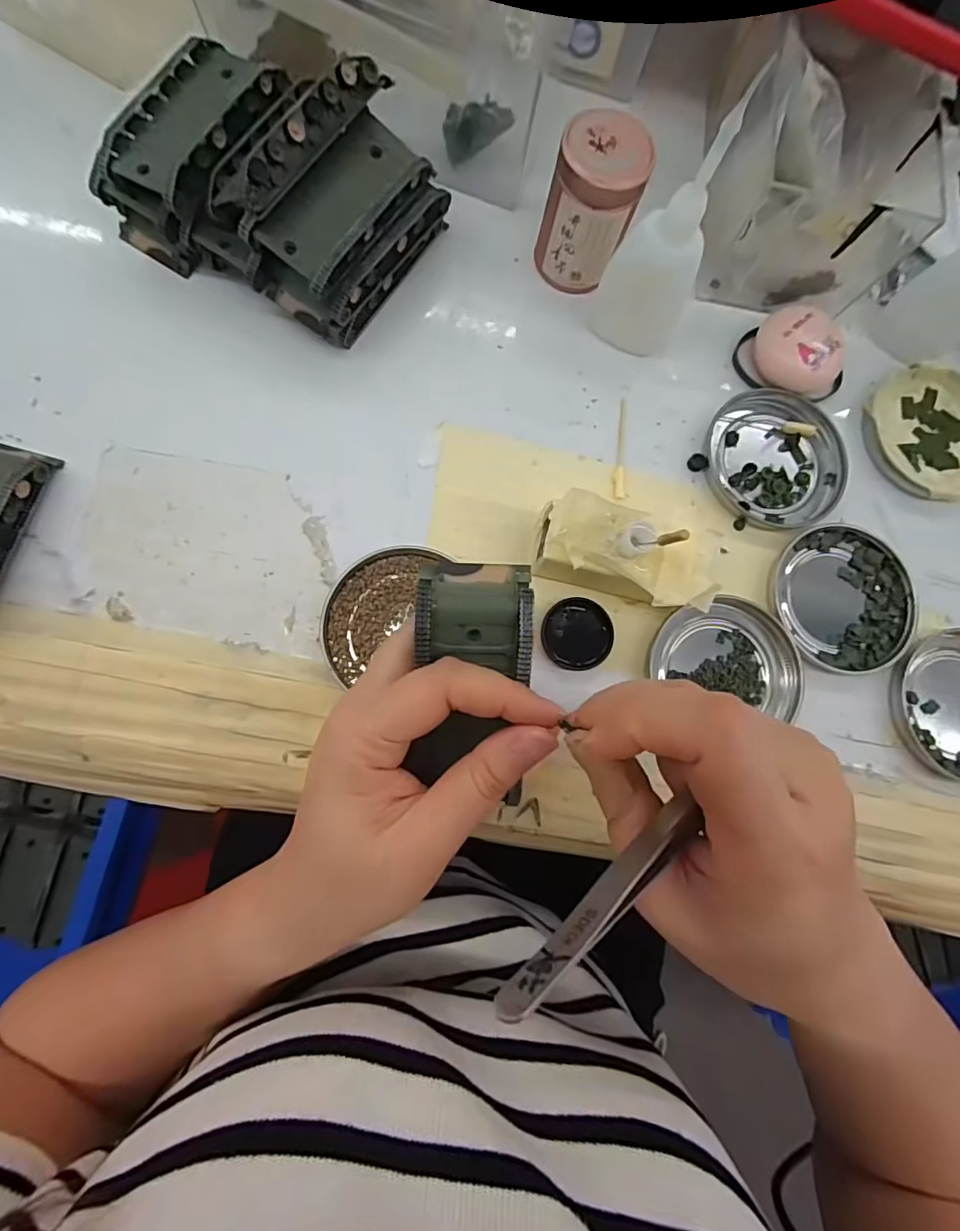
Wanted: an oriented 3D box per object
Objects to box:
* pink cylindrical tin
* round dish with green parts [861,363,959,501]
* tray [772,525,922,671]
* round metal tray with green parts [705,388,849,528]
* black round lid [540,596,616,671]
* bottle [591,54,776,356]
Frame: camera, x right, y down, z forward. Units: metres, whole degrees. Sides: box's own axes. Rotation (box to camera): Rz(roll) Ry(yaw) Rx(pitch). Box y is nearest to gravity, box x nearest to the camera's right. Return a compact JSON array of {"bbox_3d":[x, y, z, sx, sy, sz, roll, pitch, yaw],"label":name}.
[{"bbox_3d":[0.056,-0.208,0.268,0.044,0.074,0.038,19,79,-3],"label":"pink cylindrical tin"},{"bbox_3d":[0.264,-0.108,0.306,0.076,0.015,0.078,1,80,-6],"label":"round dish with green parts"},{"bbox_3d":[0.195,-0.010,0.283,0.072,0.007,0.079,1,80,-6],"label":"tray"},{"bbox_3d":[0.165,-0.088,0.294,0.075,0.008,0.074,1,80,-6],"label":"round metal tray with green parts"},{"bbox_3d":[0.049,0.009,0.267,0.035,0.007,0.035,1,80,-6],"label":"black round lid"},{"bbox_3d":[0.085,-0.167,0.249,0.044,0.115,0.039,-8,81,-8],"label":"bottle"}]

